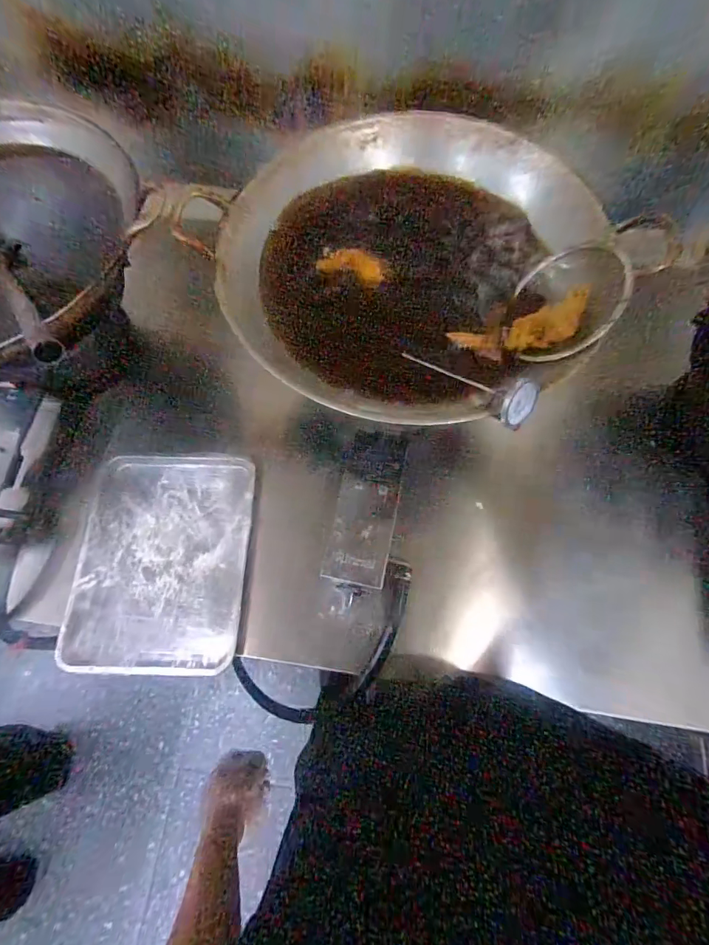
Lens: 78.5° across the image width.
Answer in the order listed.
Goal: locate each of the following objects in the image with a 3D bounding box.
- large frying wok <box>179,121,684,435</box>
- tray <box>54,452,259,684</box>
[{"bbox_3d":[0.094,-0.268,0.550,0.431,0.110,0.412,0,69,1],"label":"large frying wok"},{"bbox_3d":[-0.281,0.124,0.646,0.242,0.036,0.315,3,68,1],"label":"tray"}]

